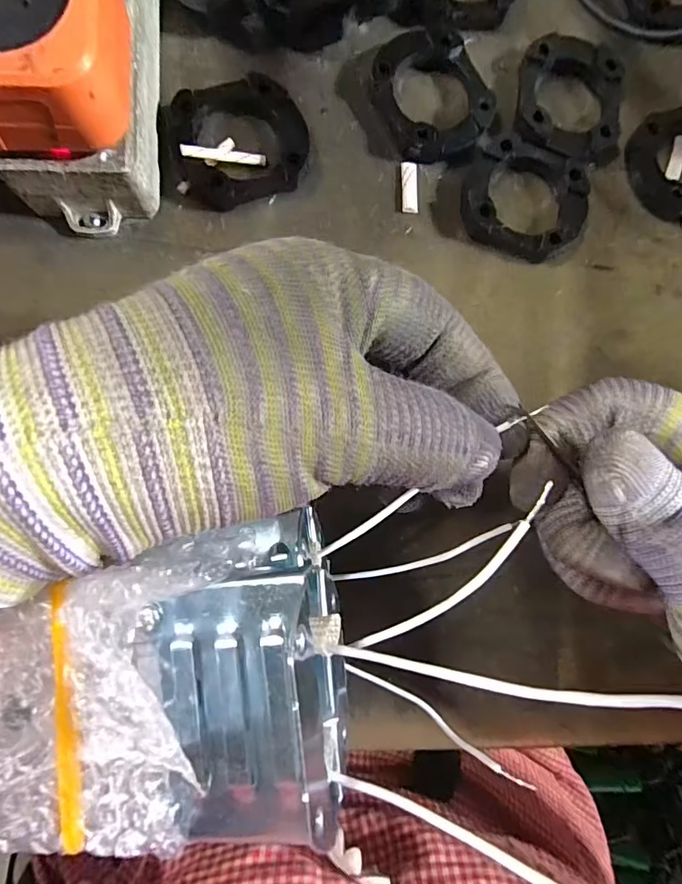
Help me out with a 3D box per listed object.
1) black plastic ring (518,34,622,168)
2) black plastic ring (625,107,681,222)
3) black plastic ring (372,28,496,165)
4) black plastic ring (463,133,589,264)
[{"bbox_3d":[0.111,-0.162,0.228,0.054,0.013,0.055,0,86,-6],"label":"black plastic ring"},{"bbox_3d":[0.171,-0.139,0.231,0.058,0.016,0.049,-22,89,-7],"label":"black plastic ring"},{"bbox_3d":[0.041,-0.160,0.221,0.049,0.012,0.060,-29,89,-7],"label":"black plastic ring"},{"bbox_3d":[0.086,-0.113,0.223,0.056,0.013,0.051,0,86,-6],"label":"black plastic ring"}]

